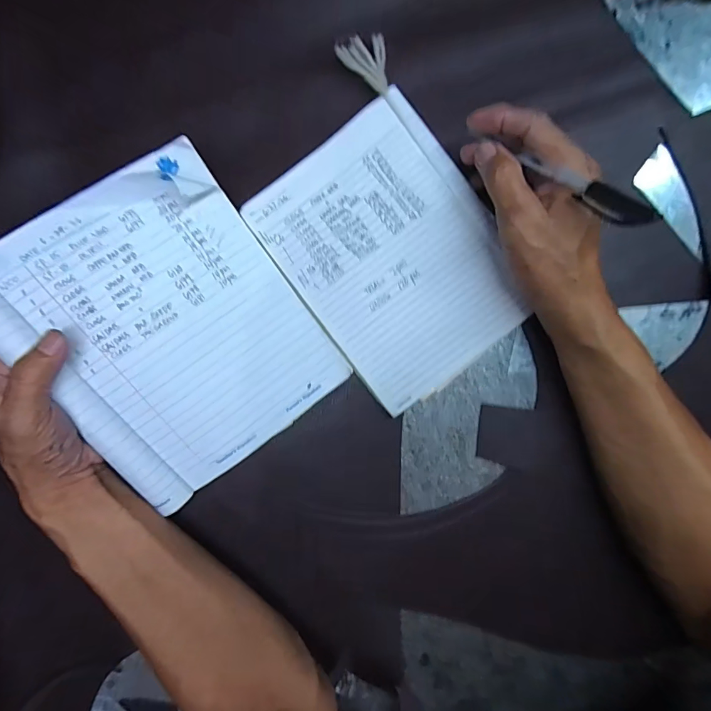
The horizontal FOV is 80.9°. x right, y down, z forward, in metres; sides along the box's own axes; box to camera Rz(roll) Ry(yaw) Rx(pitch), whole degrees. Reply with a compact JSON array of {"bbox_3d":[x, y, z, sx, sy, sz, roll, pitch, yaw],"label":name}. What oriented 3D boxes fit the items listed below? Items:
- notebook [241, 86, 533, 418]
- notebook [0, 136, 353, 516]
[{"bbox_3d":[0.029,-0.074,0.322,0.148,0.020,0.197,-35,94,3],"label":"notebook"},{"bbox_3d":[-0.128,-0.015,0.296,0.174,0.019,0.206,-38,108,-14],"label":"notebook"}]

